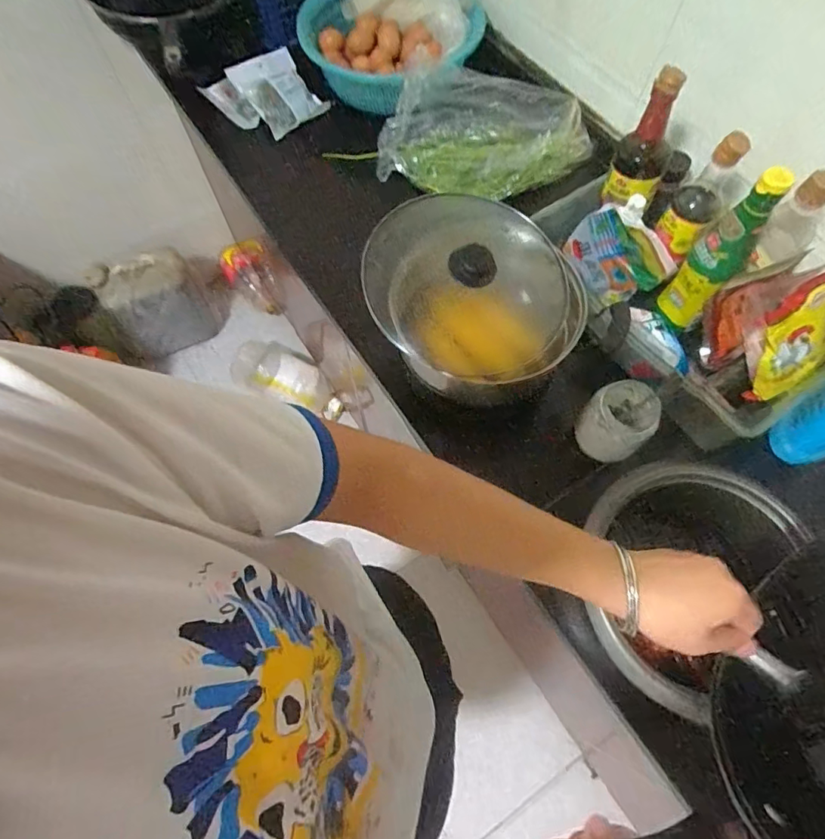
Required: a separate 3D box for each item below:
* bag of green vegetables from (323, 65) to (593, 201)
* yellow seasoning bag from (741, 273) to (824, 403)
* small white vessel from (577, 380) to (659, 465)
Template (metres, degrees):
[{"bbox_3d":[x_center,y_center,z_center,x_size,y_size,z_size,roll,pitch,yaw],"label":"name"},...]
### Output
[{"bbox_3d":[0.117,-0.480,0.838,0.381,0.140,0.168,0,67,0],"label":"bag of green vegetables"},{"bbox_3d":[0.502,-0.115,0.647,0.133,0.197,0.049,-22,40,1],"label":"yellow seasoning bag"},{"bbox_3d":[0.257,0.004,0.638,0.079,0.086,0.075,-35,71,-14],"label":"small white vessel"}]

